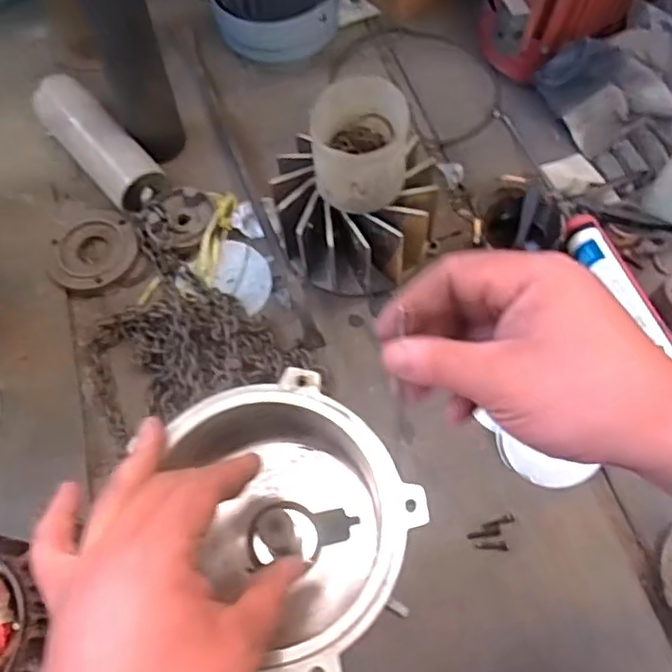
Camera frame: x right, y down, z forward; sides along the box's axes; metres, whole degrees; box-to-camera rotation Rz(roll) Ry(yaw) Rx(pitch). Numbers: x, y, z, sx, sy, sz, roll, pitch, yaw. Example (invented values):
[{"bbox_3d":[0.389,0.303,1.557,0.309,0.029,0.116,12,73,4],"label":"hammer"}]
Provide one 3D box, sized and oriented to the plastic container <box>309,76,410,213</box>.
[{"bbox_3d":[0.028,-0.226,0.776,0.111,0.089,0.116,2,64,1],"label":"plastic container"}]

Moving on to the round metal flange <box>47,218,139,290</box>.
[{"bbox_3d":[-0.349,-0.118,0.917,0.124,0.029,0.114,0,64,0],"label":"round metal flange"}]

